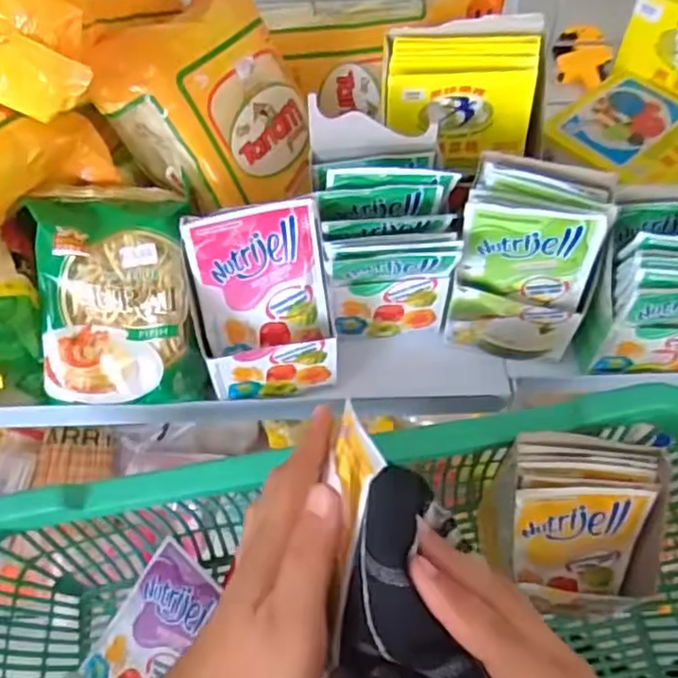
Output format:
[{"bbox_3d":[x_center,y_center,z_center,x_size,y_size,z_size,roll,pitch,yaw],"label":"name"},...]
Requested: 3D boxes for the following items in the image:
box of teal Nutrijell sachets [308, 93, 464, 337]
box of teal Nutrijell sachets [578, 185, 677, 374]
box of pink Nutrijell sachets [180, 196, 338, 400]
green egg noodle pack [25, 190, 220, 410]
[{"bbox_3d":[0.029,-0.068,0.435,0.084,0.120,0.096,-4,56,-2],"label":"box of teal Nutrijell sachets"},{"bbox_3d":[0.210,-0.038,0.426,0.086,0.097,0.086,4,56,3],"label":"box of teal Nutrijell sachets"},{"bbox_3d":[-0.046,-0.023,0.411,0.082,0.098,0.070,-10,56,-6],"label":"box of pink Nutrijell sachets"},{"bbox_3d":[-0.138,-0.026,0.418,0.098,0.134,0.037,-4,12,-3],"label":"green egg noodle pack"}]

